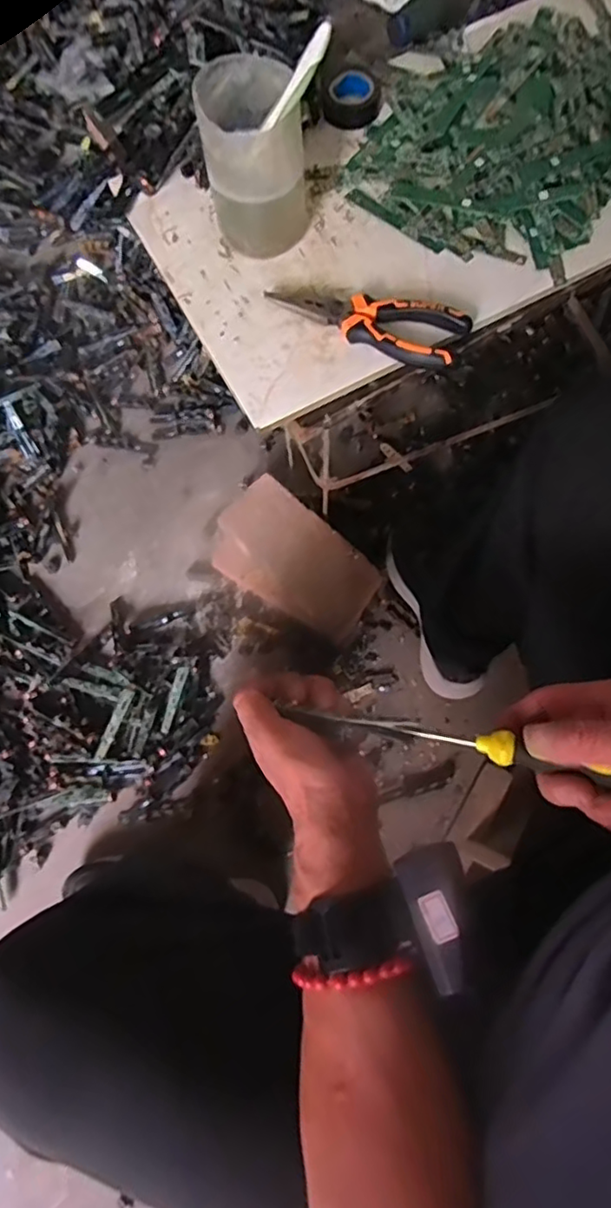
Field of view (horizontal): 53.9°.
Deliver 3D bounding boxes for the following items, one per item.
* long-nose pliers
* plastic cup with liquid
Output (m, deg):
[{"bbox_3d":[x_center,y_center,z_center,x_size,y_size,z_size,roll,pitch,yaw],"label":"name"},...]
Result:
[{"bbox_3d":[0.048,-0.229,0.476,0.155,0.018,0.049,21,74,9],"label":"long-nose pliers"},{"bbox_3d":[-0.037,-0.340,0.465,0.078,0.096,0.084,-9,73,-1],"label":"plastic cup with liquid"}]

